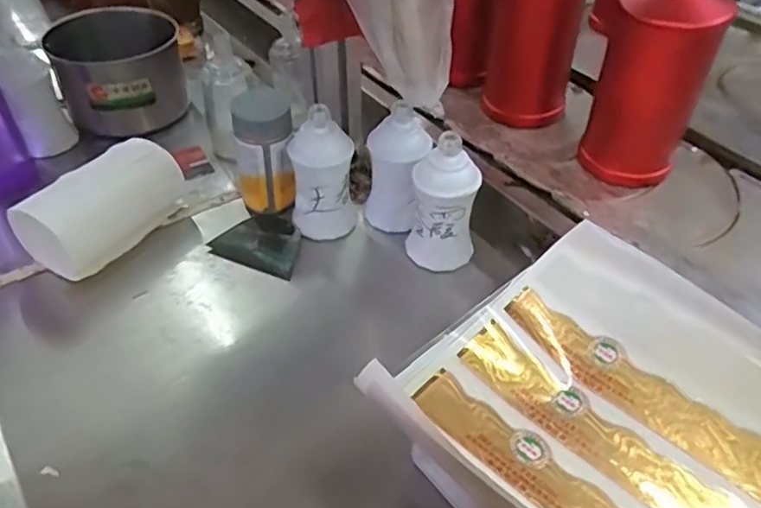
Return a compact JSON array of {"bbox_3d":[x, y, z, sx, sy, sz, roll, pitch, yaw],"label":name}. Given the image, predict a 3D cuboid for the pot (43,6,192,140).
[{"bbox_3d":[-0.282,-0.199,0.656,0.128,0.091,0.129,0,45,0],"label":"pot"}]

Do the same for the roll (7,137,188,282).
[{"bbox_3d":[-0.244,-0.040,0.532,0.065,0.064,0.140,25,50,23],"label":"roll"}]

